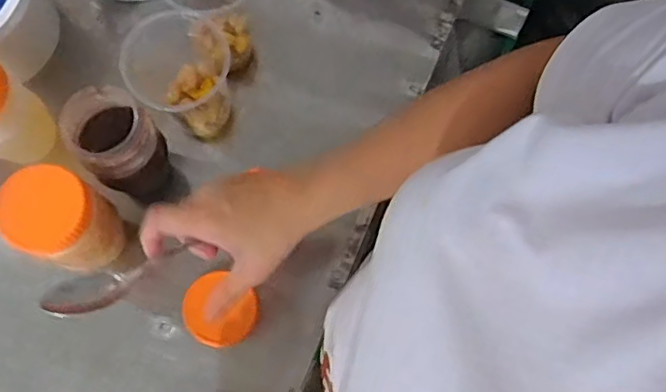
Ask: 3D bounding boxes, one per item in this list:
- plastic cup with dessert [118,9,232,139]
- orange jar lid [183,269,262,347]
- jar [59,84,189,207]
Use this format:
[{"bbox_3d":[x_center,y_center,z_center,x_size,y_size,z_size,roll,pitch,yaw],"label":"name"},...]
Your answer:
[{"bbox_3d":[-0.142,-0.111,0.574,0.091,0.133,0.095,0,75,-2],"label":"plastic cup with dessert"},{"bbox_3d":[-0.110,0.110,0.578,0.069,0.016,0.064,0,75,-2],"label":"orange jar lid"},{"bbox_3d":[-0.195,-0.039,0.569,0.091,0.132,0.071,37,77,8],"label":"jar"}]

